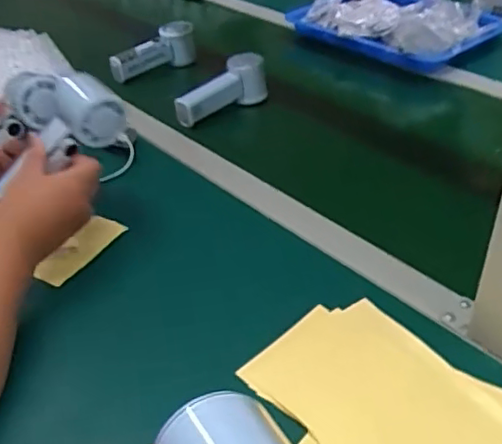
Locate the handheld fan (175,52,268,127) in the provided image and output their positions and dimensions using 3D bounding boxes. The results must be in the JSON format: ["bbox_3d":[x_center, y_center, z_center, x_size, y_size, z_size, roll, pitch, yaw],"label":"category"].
[{"bbox_3d":[-0.041,-0.180,0.875,0.048,0.077,0.145,27,45,34],"label":"handheld fan"}]

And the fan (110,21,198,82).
[{"bbox_3d":[-0.167,-0.284,1.015,0.150,0.061,0.047,-20,40,-22],"label":"fan"}]

